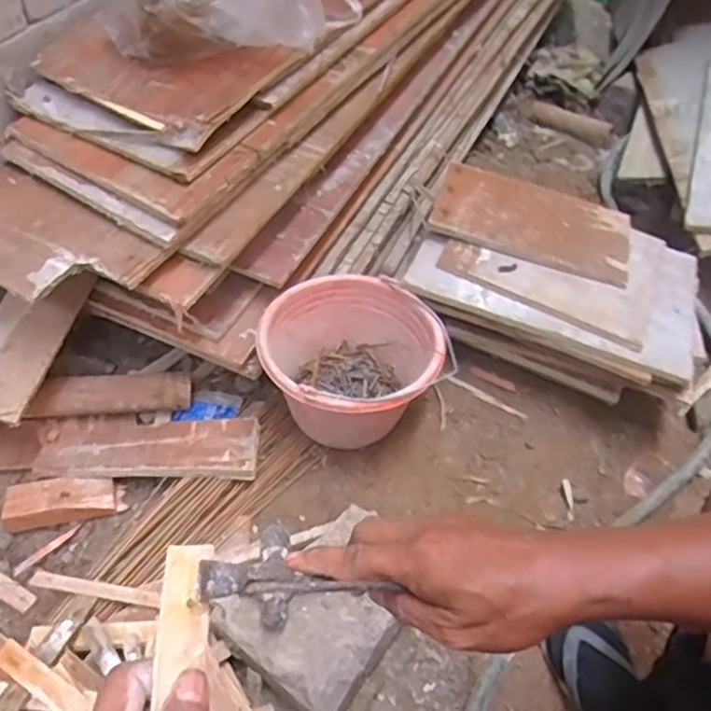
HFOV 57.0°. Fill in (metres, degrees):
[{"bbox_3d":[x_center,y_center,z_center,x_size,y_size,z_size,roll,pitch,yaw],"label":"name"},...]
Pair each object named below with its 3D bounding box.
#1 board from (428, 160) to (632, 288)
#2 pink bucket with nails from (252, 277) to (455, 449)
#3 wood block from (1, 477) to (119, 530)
[{"bbox_3d":[0.284,-0.219,1.049,0.308,0.020,0.195,19,53,6],"label":"board"},{"bbox_3d":[-0.003,0.024,0.955,0.249,0.178,0.239,0,51,0],"label":"pink bucket with nails"},{"bbox_3d":[-0.403,0.197,0.896,0.141,0.034,0.048,-10,51,-9],"label":"wood block"}]

